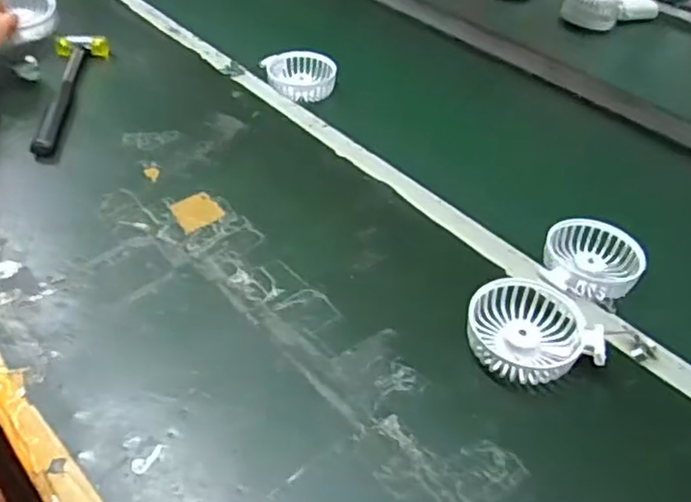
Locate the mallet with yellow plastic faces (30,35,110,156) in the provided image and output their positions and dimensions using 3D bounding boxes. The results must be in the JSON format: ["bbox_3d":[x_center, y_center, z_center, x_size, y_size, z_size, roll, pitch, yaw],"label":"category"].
[{"bbox_3d":[-0.324,-0.192,0.765,0.058,0.025,0.235,-4,43,-8],"label":"mallet with yellow plastic faces"}]

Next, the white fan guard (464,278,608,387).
[{"bbox_3d":[0.150,0.066,0.521,0.105,0.038,0.084,11,43,8],"label":"white fan guard"}]

